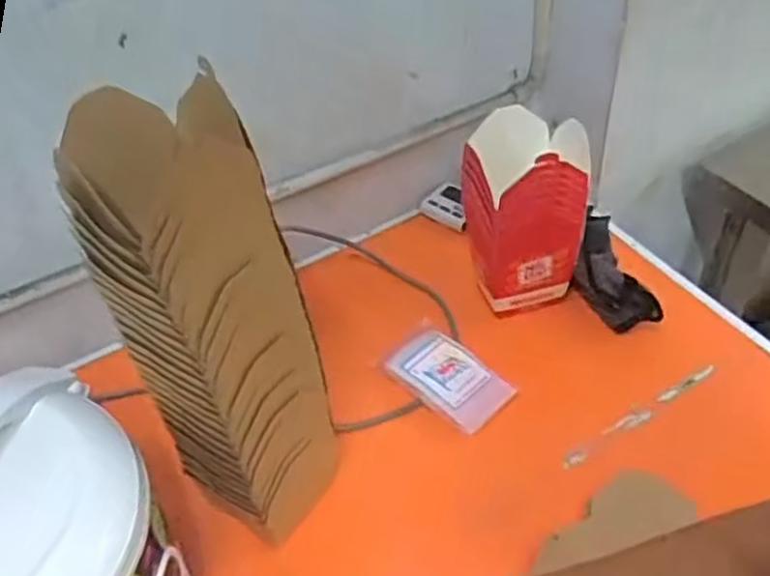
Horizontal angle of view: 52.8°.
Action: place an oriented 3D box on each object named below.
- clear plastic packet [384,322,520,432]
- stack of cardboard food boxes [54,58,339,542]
[{"bbox_3d":[0.068,0.097,0.846,0.077,0.010,0.136,-43,58,-18],"label":"clear plastic packet"},{"bbox_3d":[-0.135,0.038,0.611,0.125,0.395,0.133,23,51,37],"label":"stack of cardboard food boxes"}]

